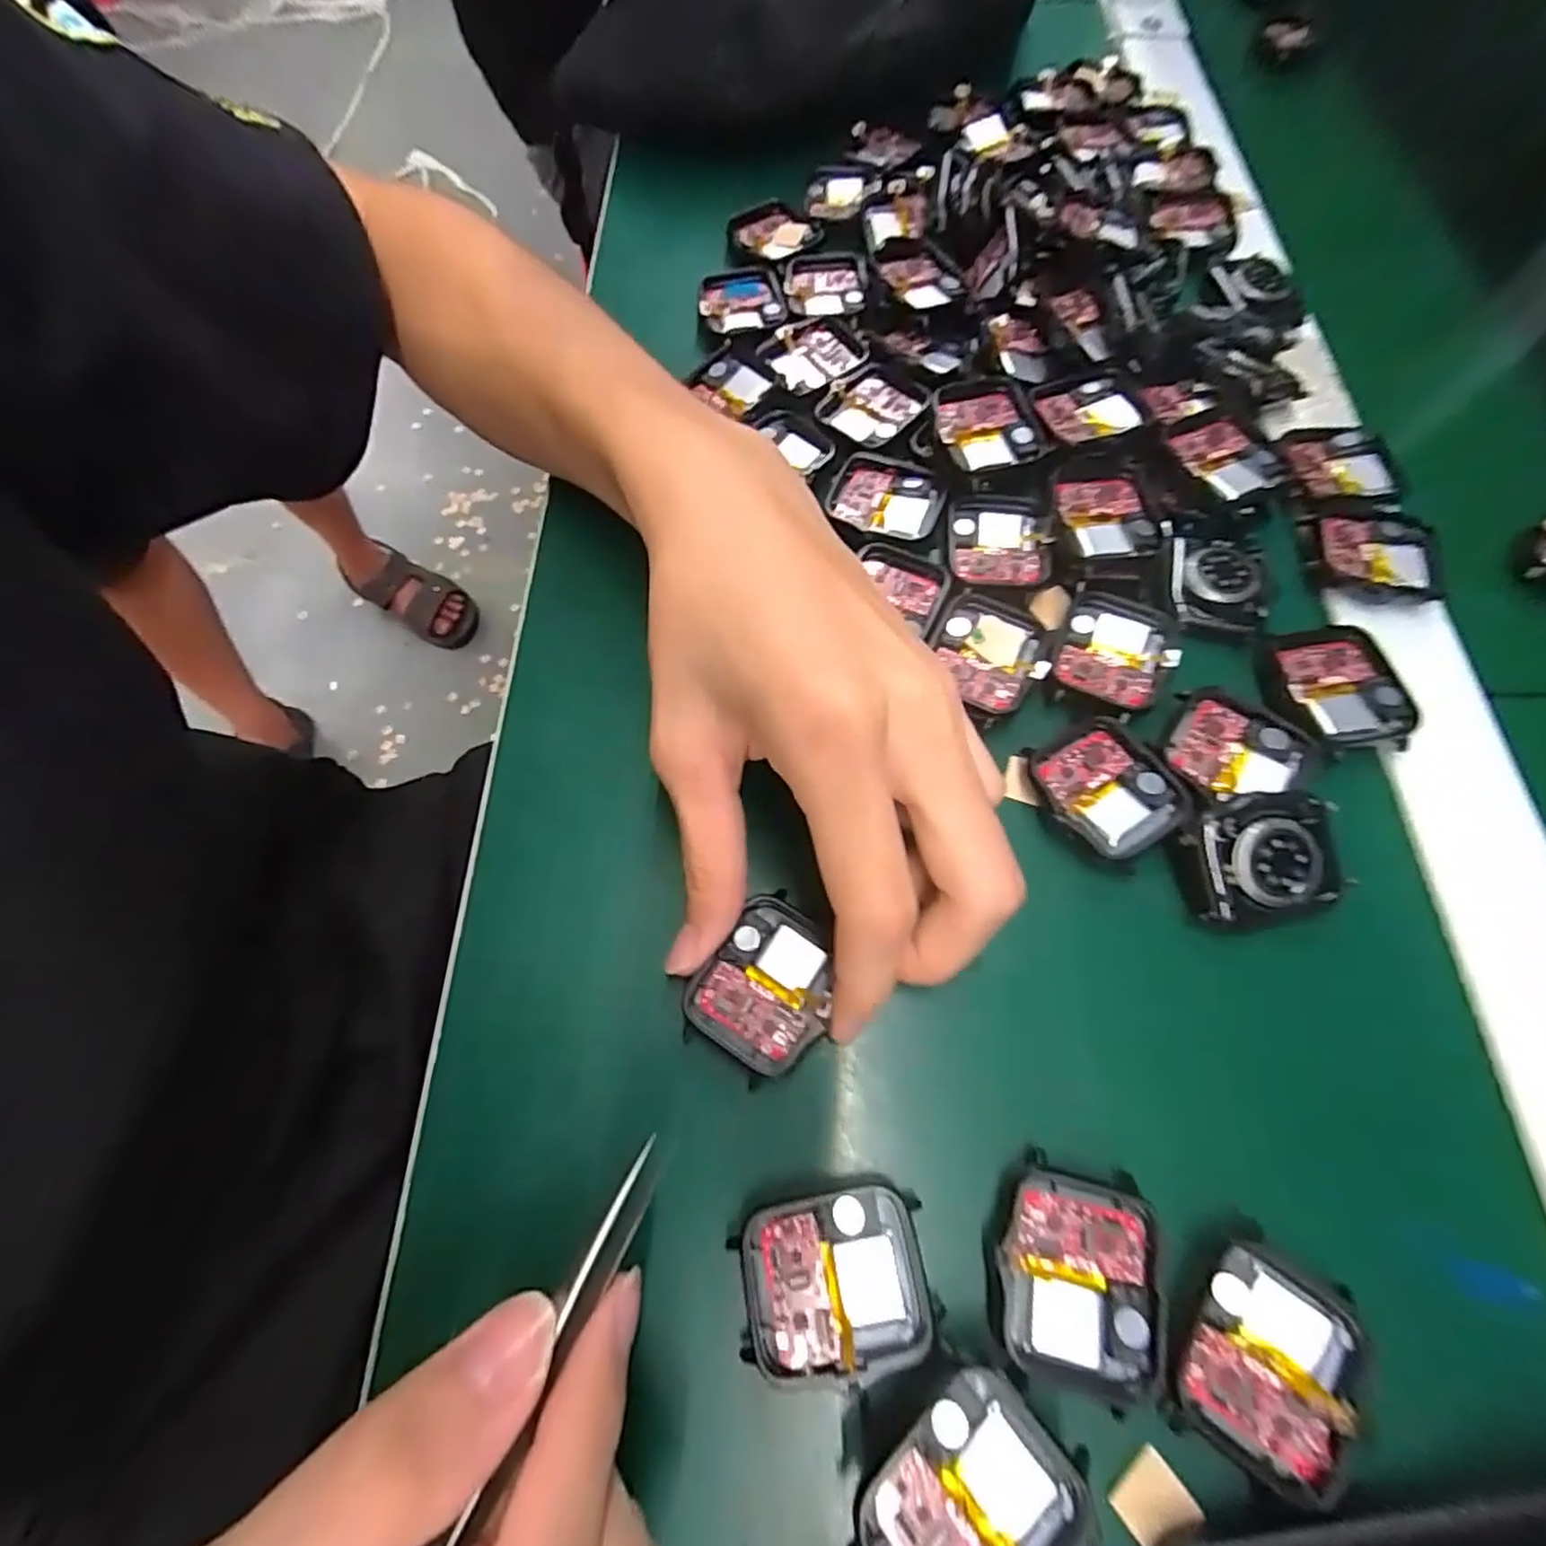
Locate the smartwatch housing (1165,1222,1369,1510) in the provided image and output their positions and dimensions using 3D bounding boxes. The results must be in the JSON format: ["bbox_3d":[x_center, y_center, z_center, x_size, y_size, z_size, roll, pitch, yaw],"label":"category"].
[{"bbox_3d":[0.115,0.137,0.156,0.036,0.007,0.045,33,71,13],"label":"smartwatch housing"}]

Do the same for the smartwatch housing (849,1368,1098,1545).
[{"bbox_3d":[0.043,0.156,0.142,0.043,0.011,0.036,-38,72,-14],"label":"smartwatch housing"}]

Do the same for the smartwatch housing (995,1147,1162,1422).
[{"bbox_3d":[0.074,0.122,0.163,0.036,0.005,0.045,12,68,5],"label":"smartwatch housing"}]

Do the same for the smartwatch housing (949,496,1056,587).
[{"bbox_3d":[0.084,-0.086,0.249,0.035,0.006,0.038,6,67,3],"label":"smartwatch housing"}]

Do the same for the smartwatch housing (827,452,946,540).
[{"bbox_3d":[0.043,-0.107,0.262,0.043,0.008,0.033,23,69,10],"label":"smartwatch housing"}]

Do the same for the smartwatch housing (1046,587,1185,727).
[{"bbox_3d":[0.117,-0.041,0.229,0.035,0.007,0.046,22,69,9],"label":"smartwatch housing"}]

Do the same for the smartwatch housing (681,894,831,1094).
[{"bbox_3d":[0.000,0.059,0.191,0.036,0.007,0.045,34,72,14],"label":"smartwatch housing"}]

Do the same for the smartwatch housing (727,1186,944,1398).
[{"bbox_3d":[0.015,0.124,0.164,0.045,0.006,0.037,-8,67,-3],"label":"smartwatch housing"}]

